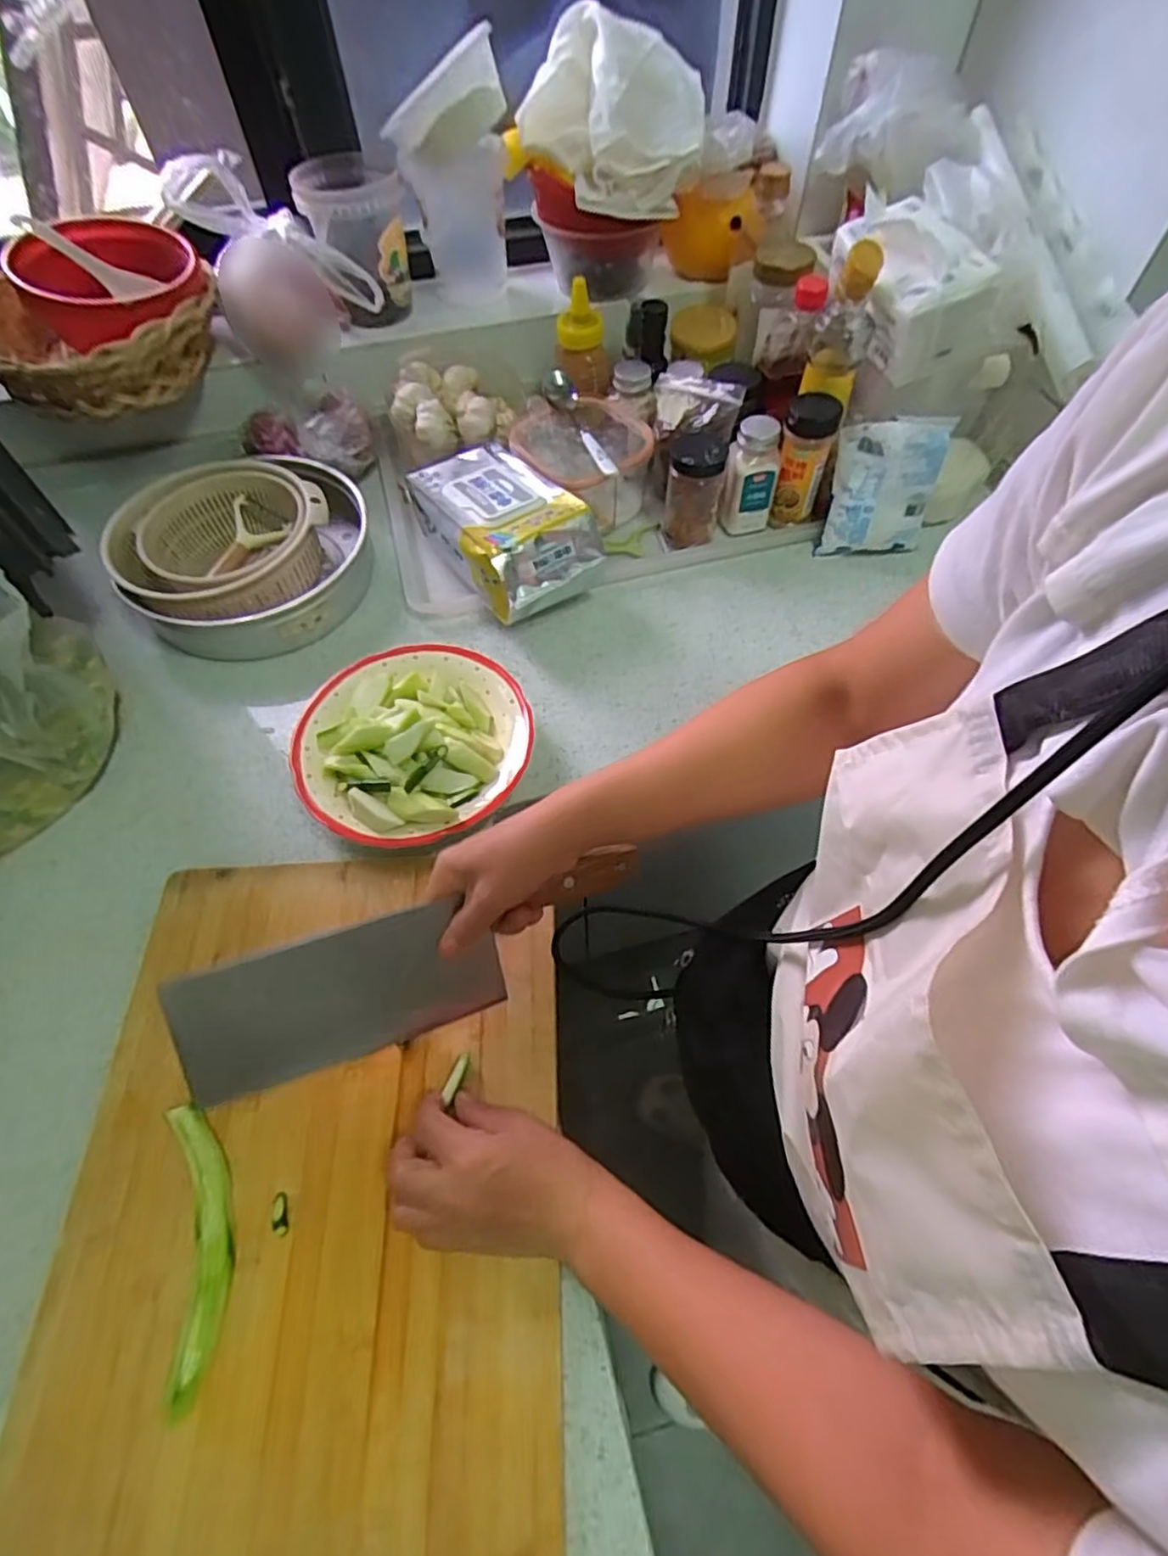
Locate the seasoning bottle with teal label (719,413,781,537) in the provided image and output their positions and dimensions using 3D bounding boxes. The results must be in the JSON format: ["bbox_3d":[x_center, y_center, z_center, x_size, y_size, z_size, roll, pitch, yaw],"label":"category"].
[{"bbox_3d":[0.182,-0.324,0.730,0.057,0.115,0.050,11,60,7],"label":"seasoning bottle with teal label"}]

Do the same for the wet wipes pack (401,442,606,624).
[{"bbox_3d":[-0.089,-0.261,0.705,0.116,0.104,0.232,-32,64,-17],"label":"wet wipes pack"}]

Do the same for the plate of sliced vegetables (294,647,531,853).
[{"bbox_3d":[-0.151,-0.034,0.592,0.202,0.071,0.198,0,59,0],"label":"plate of sliced vegetables"}]

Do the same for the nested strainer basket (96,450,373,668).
[{"bbox_3d":[-0.356,-0.239,0.711,0.247,0.077,0.232,-14,60,-8],"label":"nested strainer basket"}]

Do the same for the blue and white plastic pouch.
[{"bbox_3d":[0.315,-0.300,0.710,0.104,0.134,0.066,5,59,3],"label":"blue and white plastic pouch"}]

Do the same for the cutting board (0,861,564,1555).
[{"bbox_3d":[-0.172,0.264,0.423,0.307,0.027,0.449,-2,59,-1],"label":"cutting board"}]

